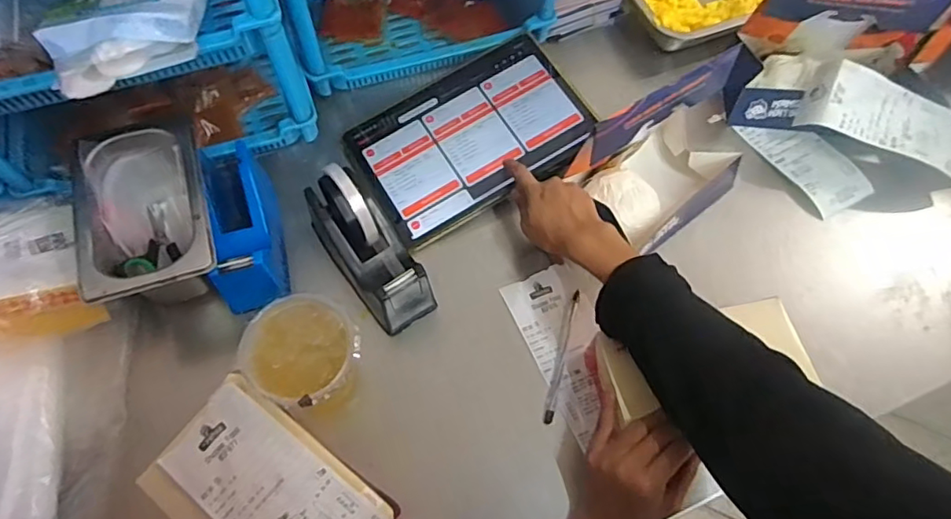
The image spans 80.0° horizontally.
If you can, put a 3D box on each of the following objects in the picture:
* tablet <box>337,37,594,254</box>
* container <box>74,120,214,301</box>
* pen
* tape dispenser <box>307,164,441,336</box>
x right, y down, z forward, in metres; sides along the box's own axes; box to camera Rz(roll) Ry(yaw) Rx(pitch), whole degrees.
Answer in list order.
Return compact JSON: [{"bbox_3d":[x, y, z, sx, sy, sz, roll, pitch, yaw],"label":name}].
[{"bbox_3d":[-0.005,-0.140,0.631,0.250,0.008,0.159,-32,74,-7],"label":"tablet"},{"bbox_3d":[-0.302,-0.034,0.544,0.110,0.085,0.169,-17,67,-9],"label":"container"},{"bbox_3d":[0.084,0.092,0.554,0.010,0.004,0.136,15,66,6],"label":"pen"},{"bbox_3d":[-0.100,-0.014,0.547,0.070,0.103,0.150,-33,70,-15],"label":"tape dispenser"}]

